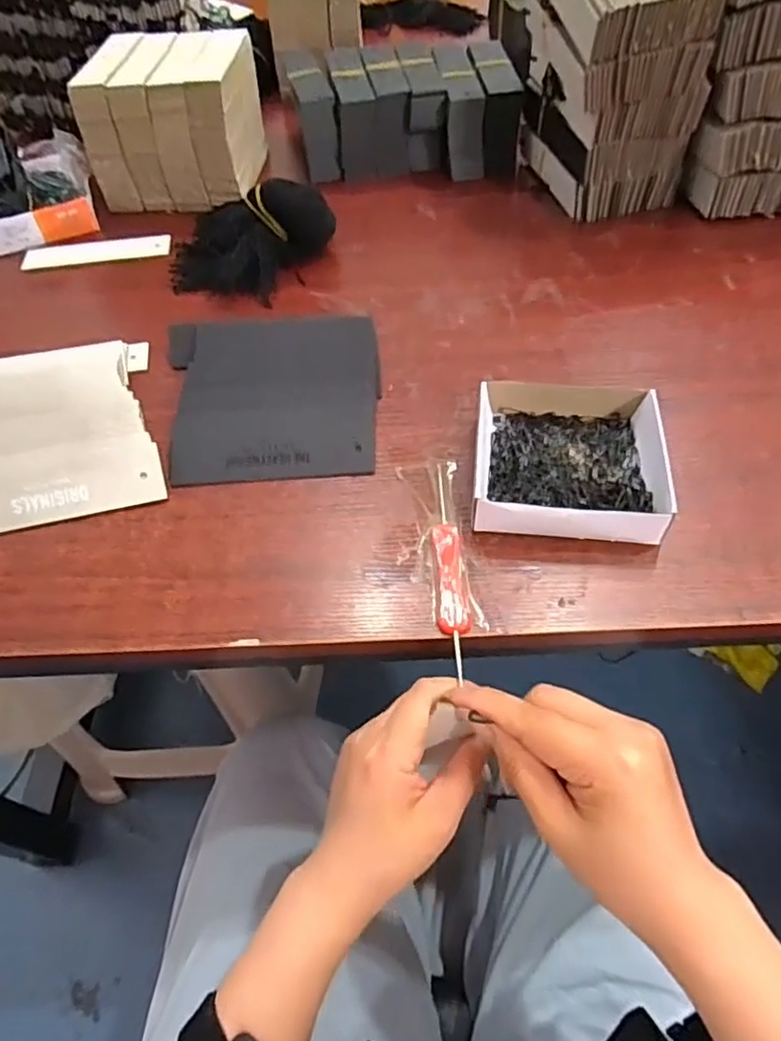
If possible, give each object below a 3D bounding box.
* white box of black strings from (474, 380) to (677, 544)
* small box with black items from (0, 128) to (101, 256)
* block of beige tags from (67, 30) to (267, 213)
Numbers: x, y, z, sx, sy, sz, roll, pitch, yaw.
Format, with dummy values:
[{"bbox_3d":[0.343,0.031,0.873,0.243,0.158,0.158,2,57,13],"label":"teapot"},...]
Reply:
[{"bbox_3d":[0.103,-0.042,0.370,0.103,0.026,0.113,2,54,5],"label":"white box of black strings"},{"bbox_3d":[-0.329,-0.306,0.577,0.105,0.063,0.119,-20,55,-11],"label":"small box with black items"},{"bbox_3d":[-0.201,-0.379,0.594,0.140,0.104,0.127,1,54,4],"label":"block of beige tags"}]

